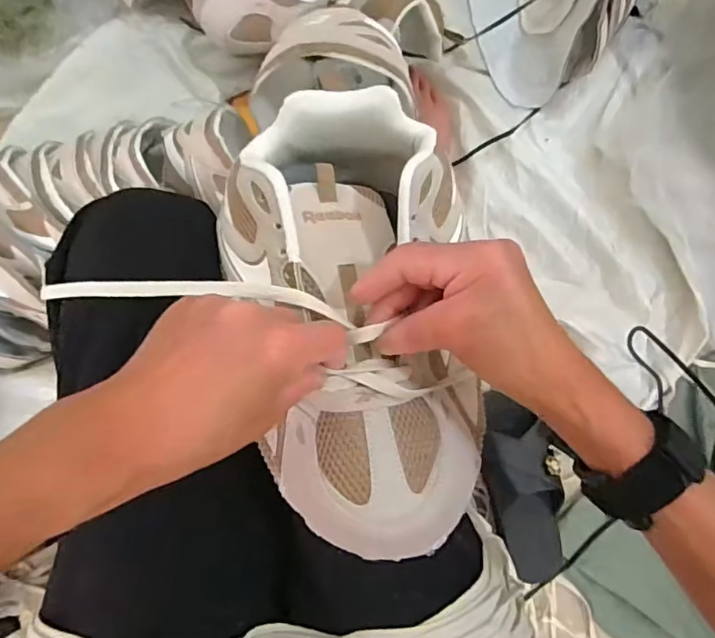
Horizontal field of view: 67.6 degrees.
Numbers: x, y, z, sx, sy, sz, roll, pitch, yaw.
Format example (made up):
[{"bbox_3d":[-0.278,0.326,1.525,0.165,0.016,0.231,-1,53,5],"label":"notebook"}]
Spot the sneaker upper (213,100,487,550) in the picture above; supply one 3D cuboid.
[{"bbox_3d":[0.000,-0.001,0.302,0.138,0.072,0.262,-9,84,-2],"label":"sneaker upper"}]

